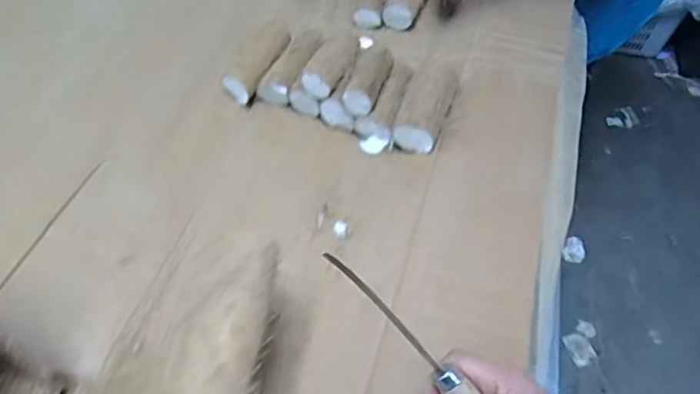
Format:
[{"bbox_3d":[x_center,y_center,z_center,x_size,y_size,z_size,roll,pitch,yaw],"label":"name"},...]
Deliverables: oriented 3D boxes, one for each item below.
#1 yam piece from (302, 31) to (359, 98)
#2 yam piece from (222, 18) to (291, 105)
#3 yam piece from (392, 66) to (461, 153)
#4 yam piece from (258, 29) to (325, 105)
[{"bbox_3d":[-0.018,-0.164,0.682,0.040,0.034,0.091,26,58,15],"label":"yam piece"},{"bbox_3d":[-0.120,-0.175,0.737,0.047,0.049,0.122,17,56,10],"label":"yam piece"},{"bbox_3d":[0.092,-0.110,0.664,0.055,0.039,0.112,23,69,13],"label":"yam piece"},{"bbox_3d":[-0.072,-0.172,0.740,0.045,0.037,0.121,25,57,14],"label":"yam piece"}]

